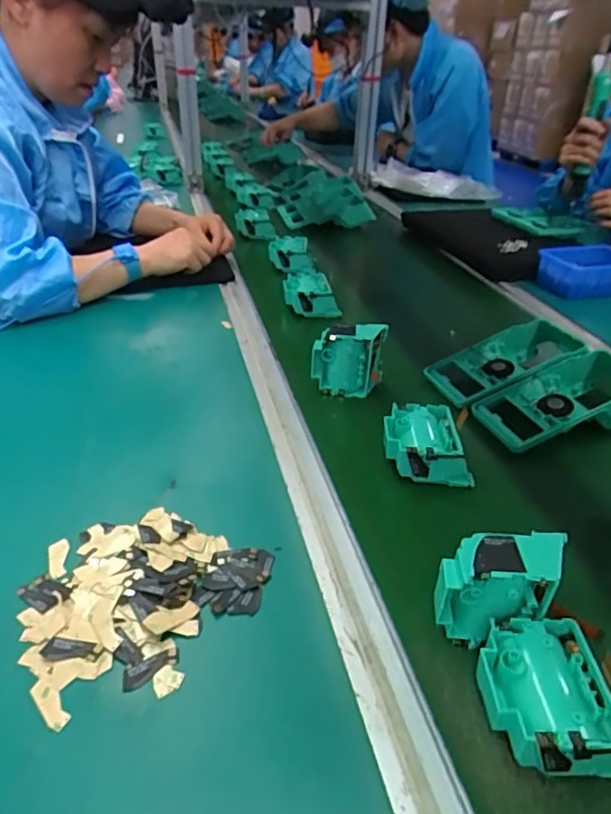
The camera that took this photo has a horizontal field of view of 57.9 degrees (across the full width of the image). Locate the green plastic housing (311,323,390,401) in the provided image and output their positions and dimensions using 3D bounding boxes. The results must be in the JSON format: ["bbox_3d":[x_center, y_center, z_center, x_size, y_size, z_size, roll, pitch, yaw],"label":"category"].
[{"bbox_3d":[0.049,-0.051,0.609,0.080,0.077,0.033,-3,33,-11],"label":"green plastic housing"}]

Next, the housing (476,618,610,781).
[{"bbox_3d":[0.138,0.164,0.322,0.083,0.042,0.083,0,32,0],"label":"housing"}]

